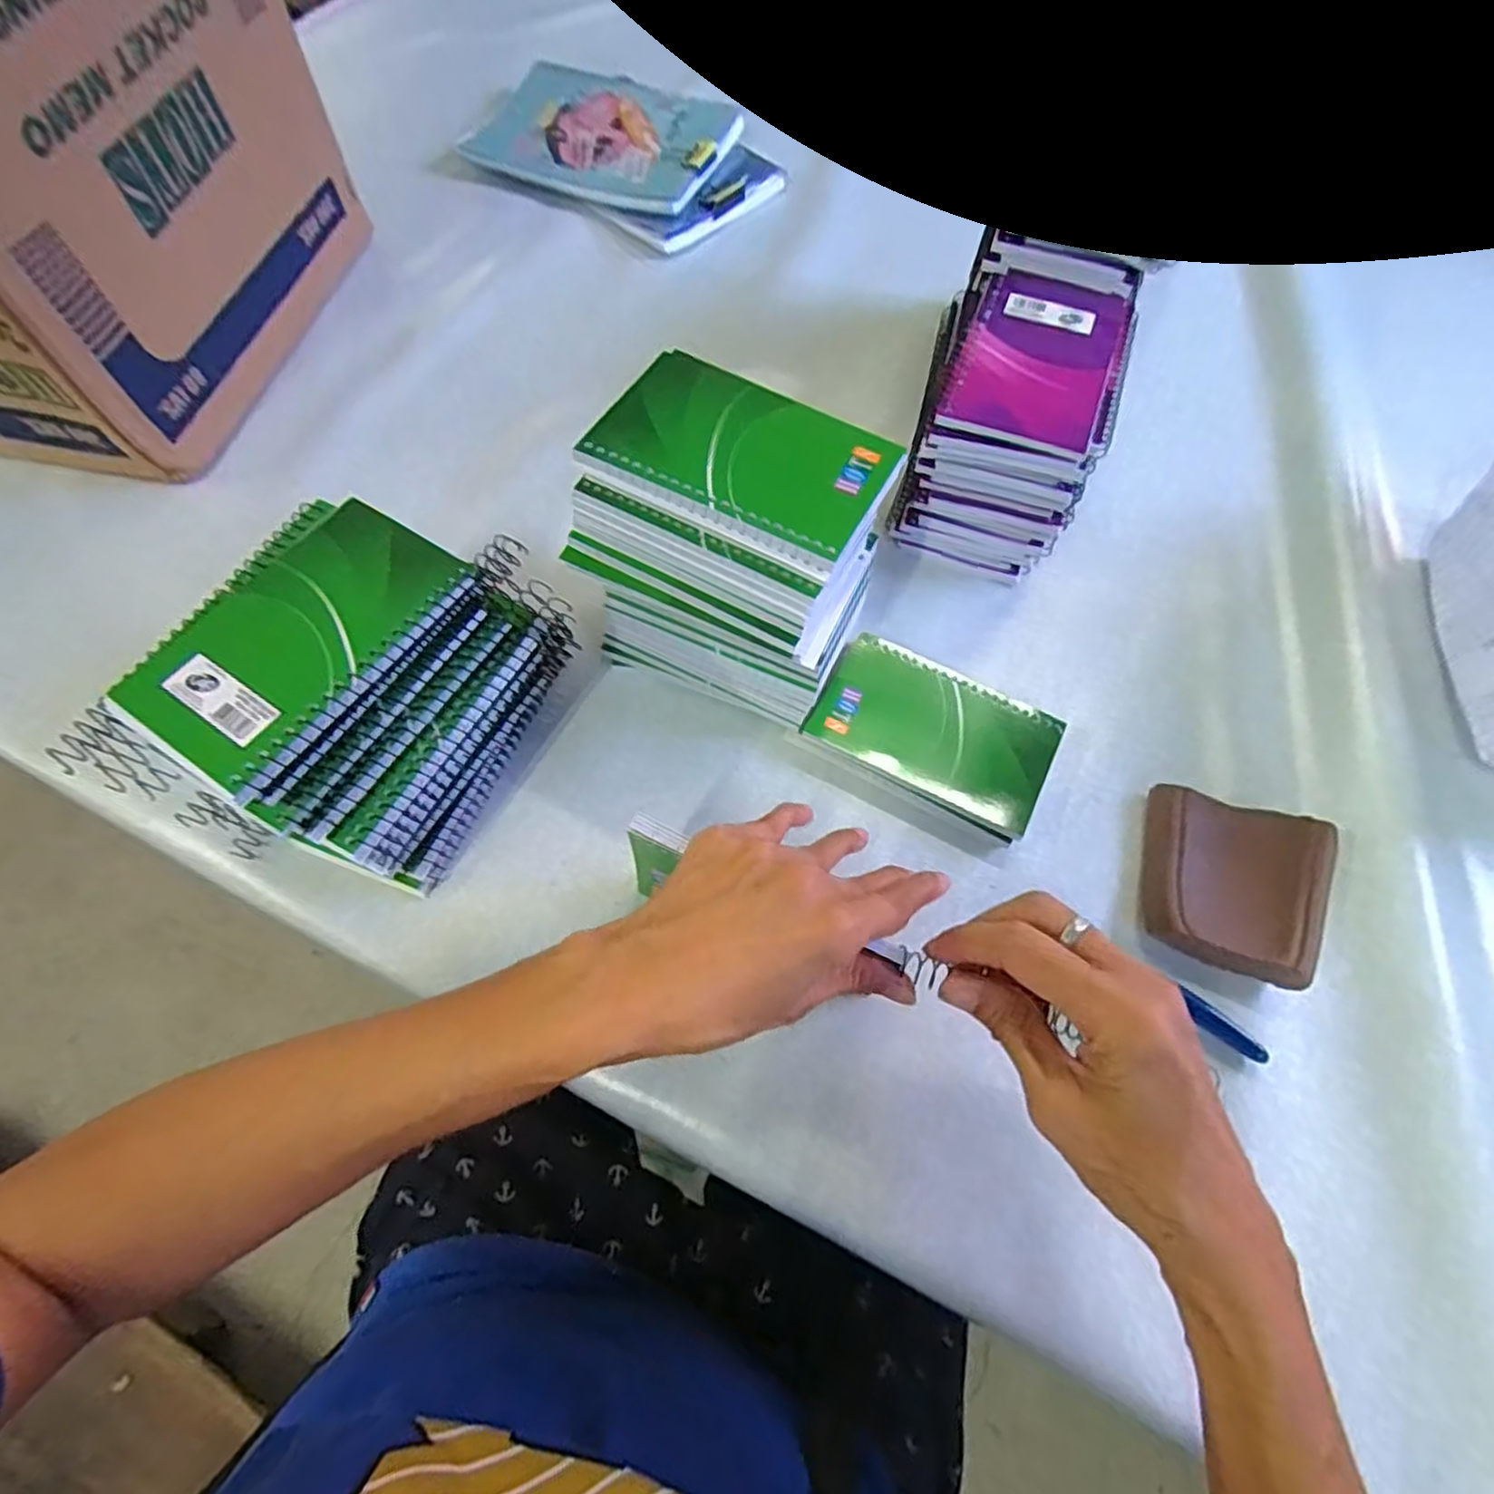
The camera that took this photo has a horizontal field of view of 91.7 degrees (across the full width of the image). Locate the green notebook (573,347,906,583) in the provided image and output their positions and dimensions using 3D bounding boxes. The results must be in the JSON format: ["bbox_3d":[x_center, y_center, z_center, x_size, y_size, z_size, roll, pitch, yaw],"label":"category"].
[{"bbox_3d":[0.000,-0.134,0.331,0.131,0.009,0.088,26,66,10],"label":"green notebook"}]

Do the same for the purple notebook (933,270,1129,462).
[{"bbox_3d":[0.162,-0.218,0.404,0.081,0.007,0.140,21,65,8],"label":"purple notebook"}]

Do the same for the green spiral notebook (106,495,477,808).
[{"bbox_3d":[-0.190,-0.049,0.310,0.084,0.013,0.132,32,67,13],"label":"green spiral notebook"}]

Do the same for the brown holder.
[{"bbox_3d":[0.254,0.071,0.377,0.086,0.023,0.090,20,65,8],"label":"brown holder"}]

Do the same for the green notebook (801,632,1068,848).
[{"bbox_3d":[0.106,-0.009,0.416,0.131,0.020,0.081,27,66,11],"label":"green notebook"}]

